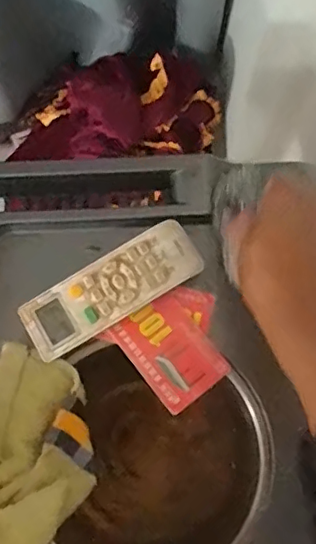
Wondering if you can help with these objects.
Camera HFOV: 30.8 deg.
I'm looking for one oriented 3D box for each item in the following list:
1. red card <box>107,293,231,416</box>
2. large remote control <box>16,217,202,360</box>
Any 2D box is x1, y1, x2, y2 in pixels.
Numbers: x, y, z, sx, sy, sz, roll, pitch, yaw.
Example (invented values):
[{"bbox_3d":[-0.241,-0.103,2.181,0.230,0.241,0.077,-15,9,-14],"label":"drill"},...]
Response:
[{"bbox_3d":[0.009,0.058,0.420,0.054,0.006,0.077,-37,77,-9],"label":"red card"},{"bbox_3d":[-0.034,0.013,0.420,0.133,0.022,0.048,-30,76,-8],"label":"large remote control"}]

